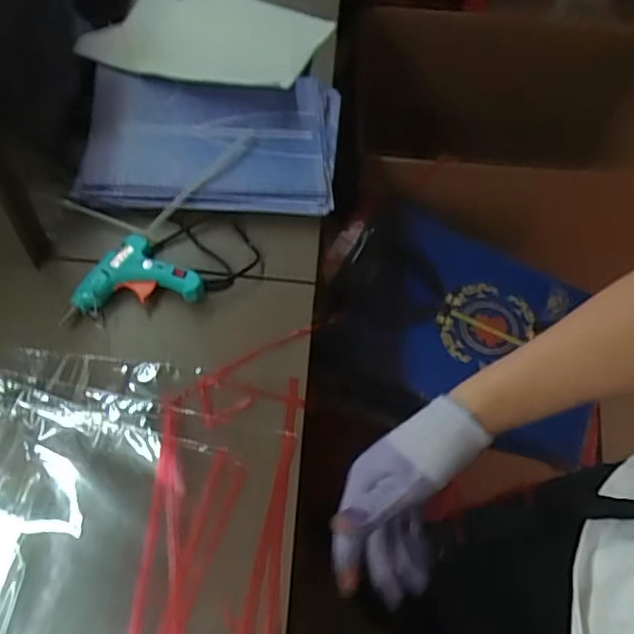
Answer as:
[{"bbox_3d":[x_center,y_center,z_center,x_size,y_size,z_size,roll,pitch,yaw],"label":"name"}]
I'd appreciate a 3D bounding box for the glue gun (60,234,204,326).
[{"bbox_3d":[-0.197,-0.045,0.633,0.135,0.031,0.088,-12,59,-12],"label":"glue gun"}]

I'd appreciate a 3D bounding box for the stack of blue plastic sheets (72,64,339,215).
[{"bbox_3d":[-0.129,-0.229,0.754,0.315,0.029,0.239,-1,57,-6],"label":"stack of blue plastic sheets"}]

